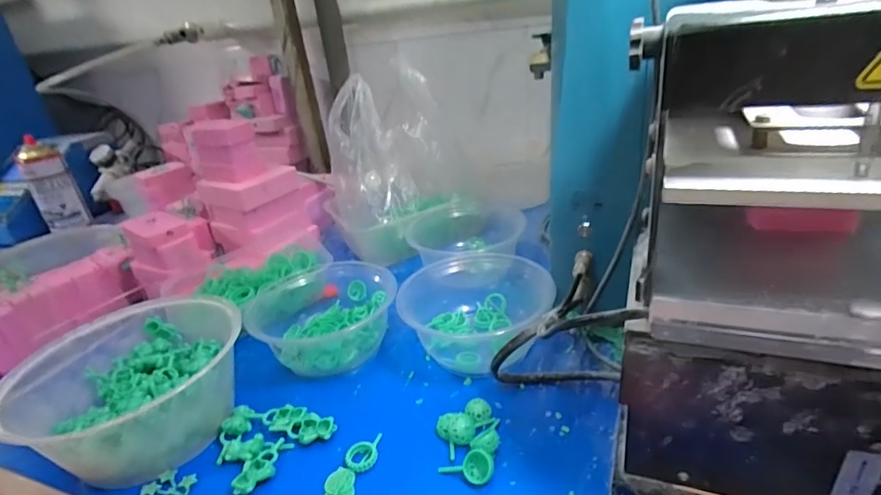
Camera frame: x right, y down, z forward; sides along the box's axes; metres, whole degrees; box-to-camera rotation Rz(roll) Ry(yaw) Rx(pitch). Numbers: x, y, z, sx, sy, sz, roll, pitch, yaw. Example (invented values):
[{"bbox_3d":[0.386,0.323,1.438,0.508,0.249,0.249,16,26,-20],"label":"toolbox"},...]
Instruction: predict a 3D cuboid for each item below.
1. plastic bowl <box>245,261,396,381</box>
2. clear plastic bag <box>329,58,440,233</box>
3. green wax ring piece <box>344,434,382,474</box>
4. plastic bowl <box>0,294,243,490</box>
[{"bbox_3d":[-0.112,0.063,0.472,0.145,0.053,0.132,7,30,27],"label":"plastic bowl"},{"bbox_3d":[-0.075,-0.130,0.620,0.158,0.209,0.057,1,-4,13],"label":"clear plastic bag"},{"bbox_3d":[-0.052,0.144,0.340,0.020,0.006,0.034,11,31,32],"label":"green wax ring piece"},{"bbox_3d":[-0.246,0.110,0.387,0.154,0.071,0.158,-6,26,3],"label":"plastic bowl"}]

